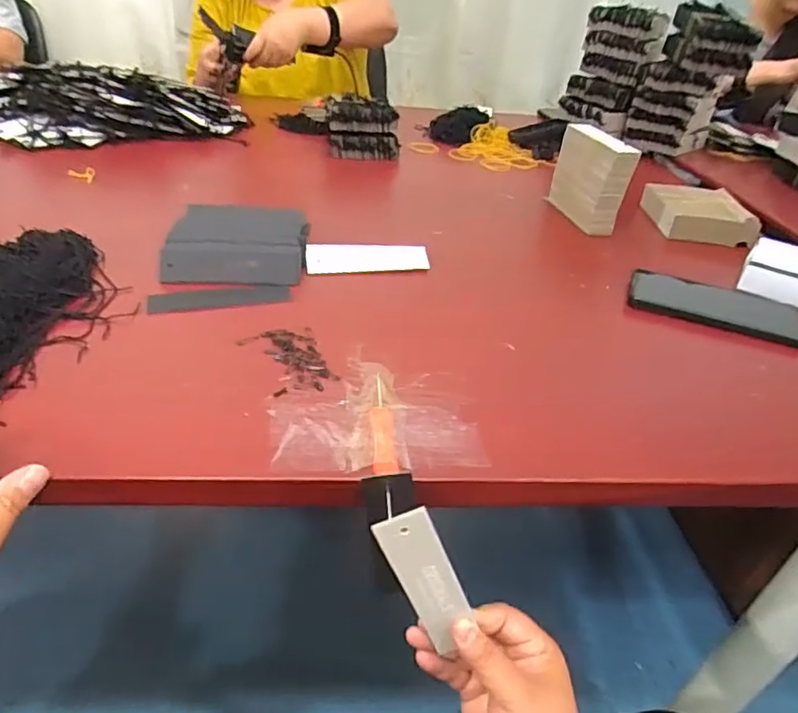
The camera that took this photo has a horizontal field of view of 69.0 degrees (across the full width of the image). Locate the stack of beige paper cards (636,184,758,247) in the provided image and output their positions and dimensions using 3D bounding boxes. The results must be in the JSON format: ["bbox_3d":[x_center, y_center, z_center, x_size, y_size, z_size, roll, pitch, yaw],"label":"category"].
[{"bbox_3d":[0.399,-0.195,0.775,0.104,0.032,0.144,6,35,0],"label":"stack of beige paper cards"}]

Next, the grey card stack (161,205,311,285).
[{"bbox_3d":[-0.164,-0.116,0.600,0.134,0.037,0.115,0,35,-8],"label":"grey card stack"}]

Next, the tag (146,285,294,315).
[{"bbox_3d":[-0.165,-0.054,0.543,0.127,0.005,0.031,-9,38,-20],"label":"tag"}]

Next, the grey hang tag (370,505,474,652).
[{"bbox_3d":[0.019,0.135,0.350,0.033,0.108,0.005,-23,28,-1],"label":"grey hang tag"}]

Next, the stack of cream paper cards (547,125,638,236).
[{"bbox_3d":[0.245,-0.231,0.748,0.037,0.107,0.130,-3,36,-13],"label":"stack of cream paper cards"}]

